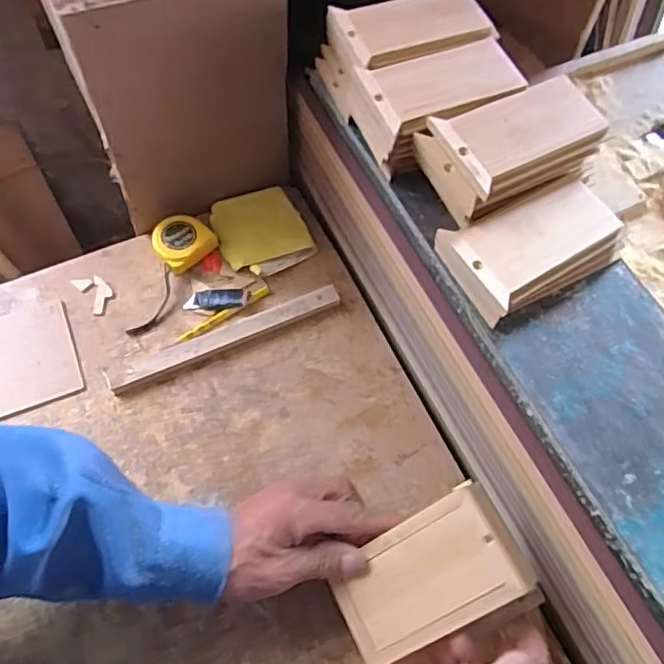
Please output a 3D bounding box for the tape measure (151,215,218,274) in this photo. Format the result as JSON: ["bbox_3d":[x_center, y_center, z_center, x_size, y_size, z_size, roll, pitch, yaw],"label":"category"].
[{"bbox_3d":[-0.153,-0.091,0.615,0.049,0.031,0.057,40,68,16],"label":"tape measure"}]

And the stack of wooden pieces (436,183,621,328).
[{"bbox_3d":[0.145,-0.062,0.426,0.120,0.025,0.068,-26,67,-13],"label":"stack of wooden pieces"}]

